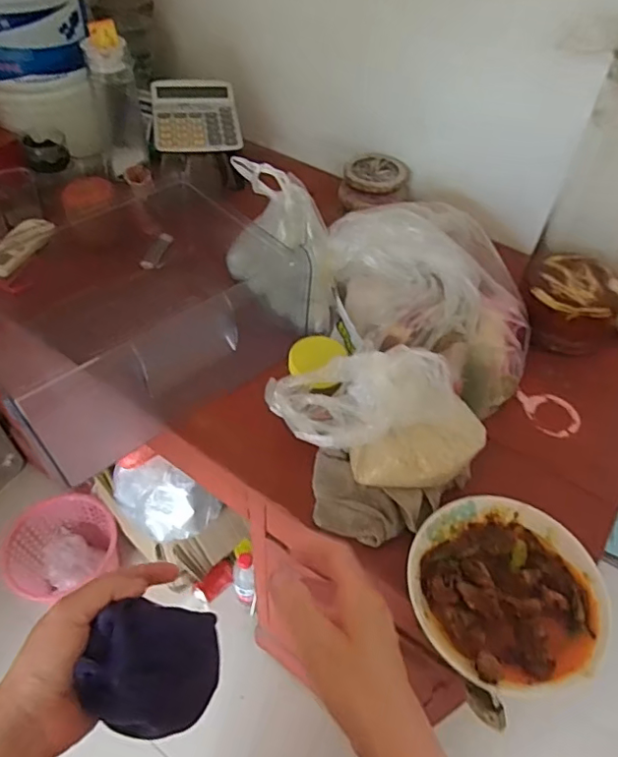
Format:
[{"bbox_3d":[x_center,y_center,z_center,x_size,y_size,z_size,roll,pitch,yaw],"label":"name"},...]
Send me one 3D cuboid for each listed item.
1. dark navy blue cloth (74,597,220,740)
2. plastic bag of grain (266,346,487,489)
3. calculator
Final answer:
[{"bbox_3d":[-0.103,0.189,0.366,0.077,0.058,0.072,10,51,5],"label":"dark navy blue cloth"},{"bbox_3d":[0.077,0.045,0.601,0.226,0.131,0.107,14,51,9],"label":"plastic bag of grain"},{"bbox_3d":[-0.213,-0.499,1.047,0.154,0.032,0.244,-9,51,-10],"label":"calculator"}]

